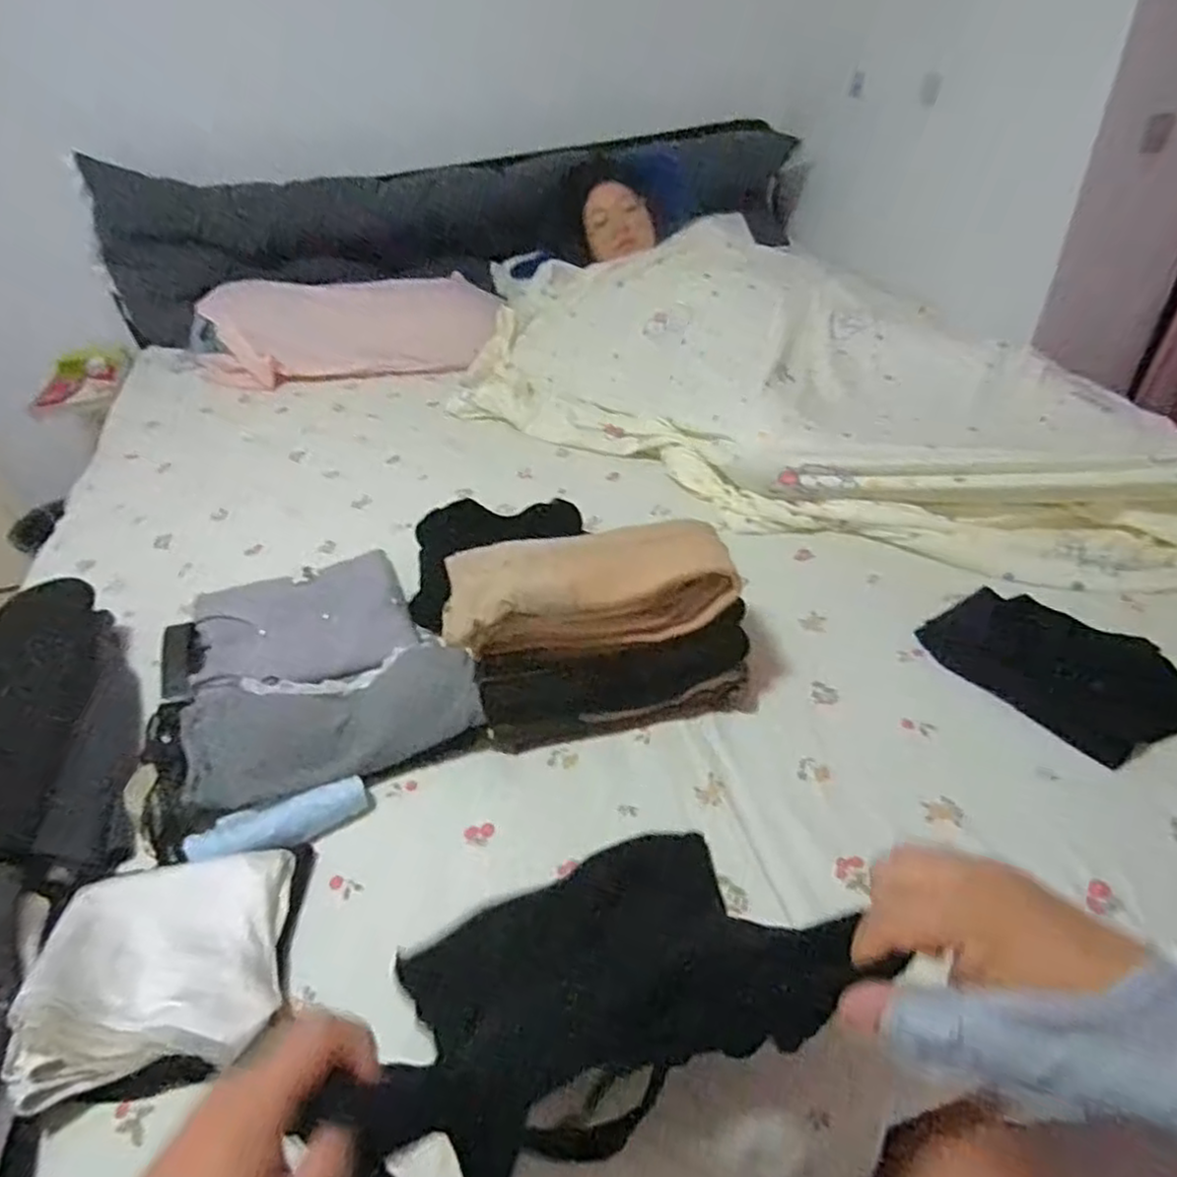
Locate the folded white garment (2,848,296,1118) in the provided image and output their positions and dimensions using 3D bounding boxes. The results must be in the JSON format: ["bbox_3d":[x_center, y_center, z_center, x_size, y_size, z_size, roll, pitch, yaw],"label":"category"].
[{"bbox_3d":[-0.335,0.288,0.558,0.169,0.055,0.165,-13,41,-7],"label":"folded white garment"}]

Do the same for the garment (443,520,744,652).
[{"bbox_3d":[-0.003,-0.013,0.752,0.296,0.096,0.118,-12,41,-7],"label":"garment"}]

